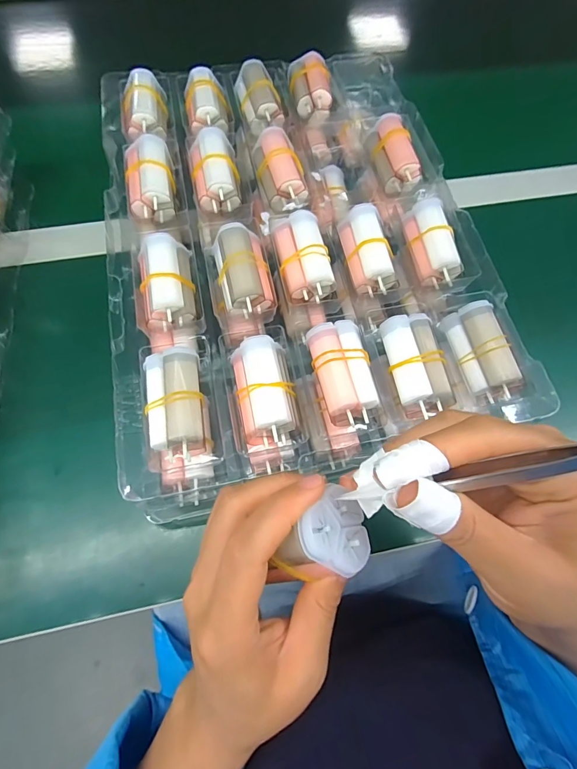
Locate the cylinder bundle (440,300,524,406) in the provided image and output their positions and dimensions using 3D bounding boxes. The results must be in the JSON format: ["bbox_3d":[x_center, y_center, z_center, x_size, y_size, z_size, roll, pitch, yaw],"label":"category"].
[{"bbox_3d":[0.133,-0.023,0.259,0.027,0.020,0.066,-13,70,-7],"label":"cylinder bundle"}]

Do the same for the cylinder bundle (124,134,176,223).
[{"bbox_3d":[-0.111,-0.164,0.302,0.035,0.024,0.064,-8,69,-5],"label":"cylinder bundle"}]

